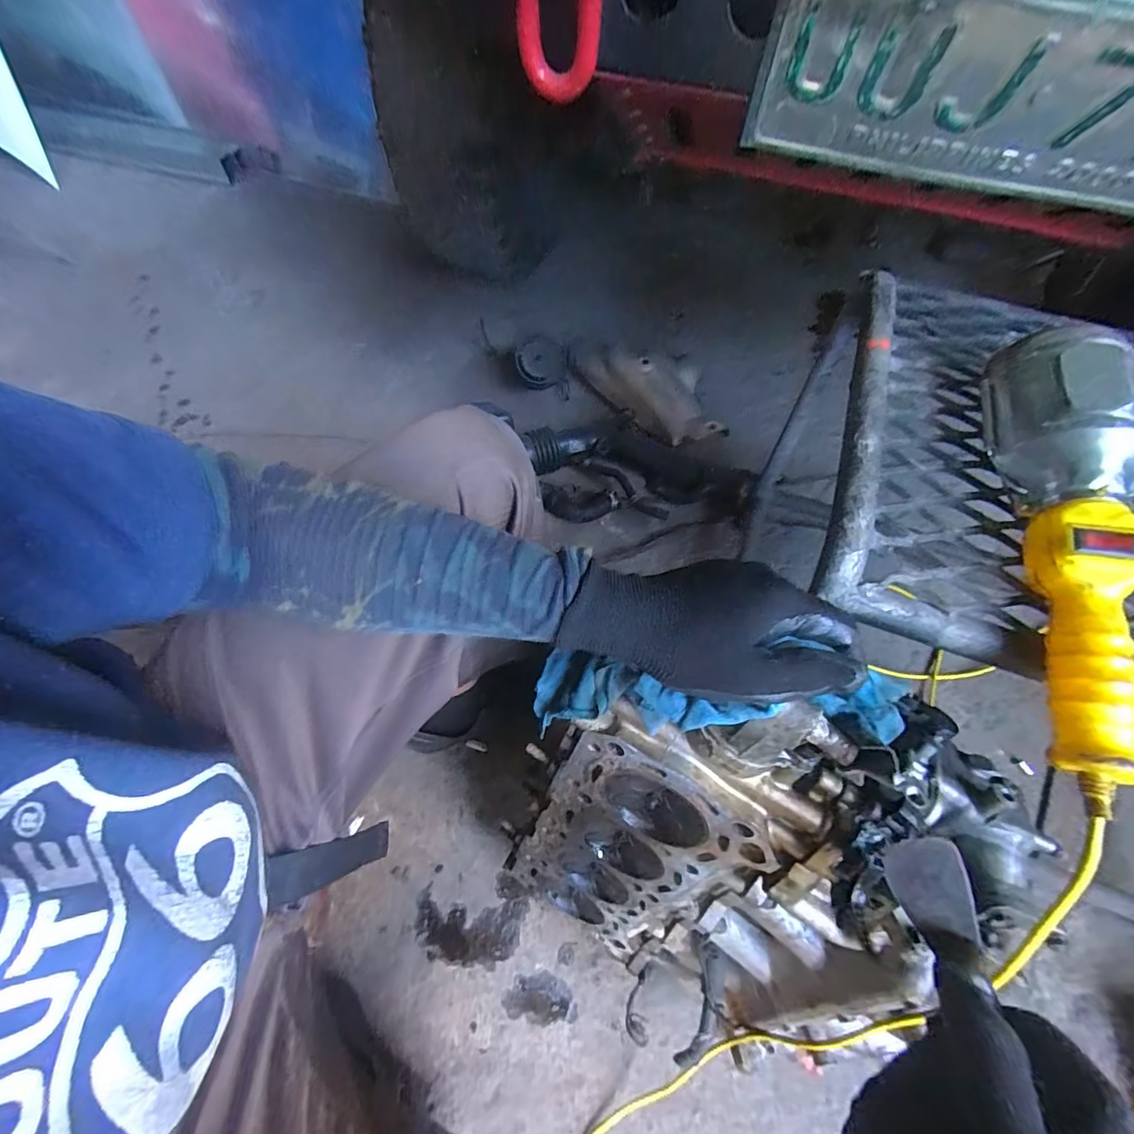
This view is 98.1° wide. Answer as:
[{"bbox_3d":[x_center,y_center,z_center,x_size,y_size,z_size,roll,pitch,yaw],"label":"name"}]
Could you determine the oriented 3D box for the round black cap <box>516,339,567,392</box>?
[{"bbox_3d":[-0.057,-0.441,1.085,0.105,0.118,0.033,1,60,0],"label":"round black cap"}]

